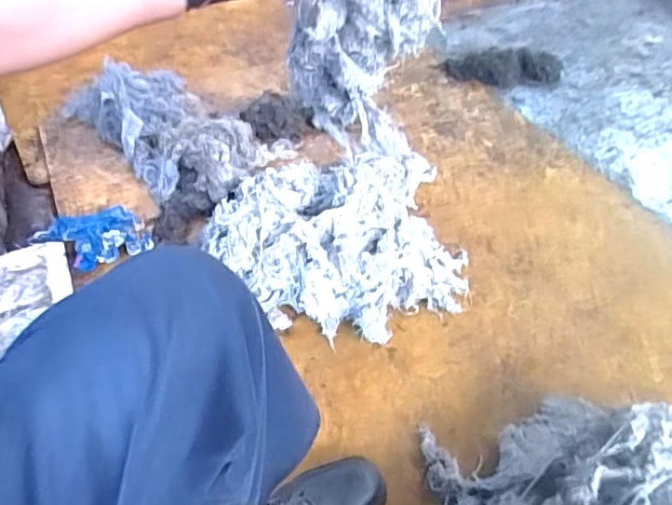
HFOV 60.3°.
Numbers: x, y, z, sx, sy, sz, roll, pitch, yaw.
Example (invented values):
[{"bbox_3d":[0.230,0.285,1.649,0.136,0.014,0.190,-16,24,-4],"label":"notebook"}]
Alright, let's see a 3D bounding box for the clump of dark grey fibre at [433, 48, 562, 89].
[{"bbox_3d":[0.404,-0.457,1.426,0.292,0.043,0.134,3,49,6],"label":"clump of dark grey fibre"}]

